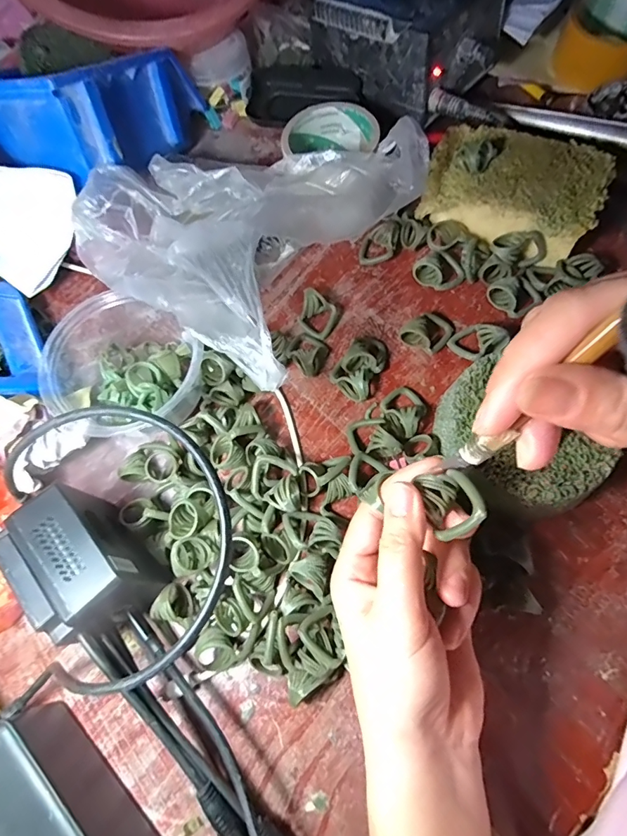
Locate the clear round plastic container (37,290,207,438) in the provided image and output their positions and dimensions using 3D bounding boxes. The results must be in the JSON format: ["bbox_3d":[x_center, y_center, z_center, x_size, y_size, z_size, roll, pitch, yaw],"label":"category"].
[{"bbox_3d":[-0.144,-0.039,0.320,0.118,0.057,0.110,-2,69,5],"label":"clear round plastic container"}]

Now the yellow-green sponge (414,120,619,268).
[{"bbox_3d":[0.161,-0.188,0.357,0.136,0.046,0.093,21,73,13],"label":"yellow-green sponge"}]

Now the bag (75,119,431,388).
[{"bbox_3d":[-0.051,-0.159,0.321,0.215,0.111,0.238,28,75,15],"label":"bag"}]

